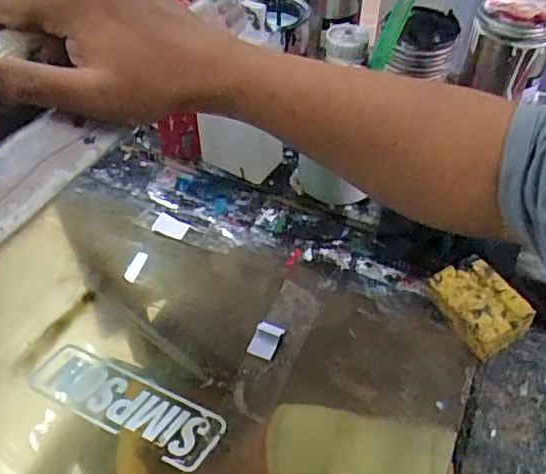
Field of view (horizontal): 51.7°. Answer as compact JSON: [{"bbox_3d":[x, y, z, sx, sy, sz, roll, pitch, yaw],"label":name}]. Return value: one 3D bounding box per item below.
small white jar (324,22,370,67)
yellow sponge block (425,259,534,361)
[{"bbox_3d":[0.104,-0.271,0.805,0.060,0.057,0.060,6,47,4],"label":"small white jar"},{"bbox_3d":[0.215,0.075,0.593,0.075,0.038,0.095,-24,52,-22],"label":"yellow sponge block"}]

